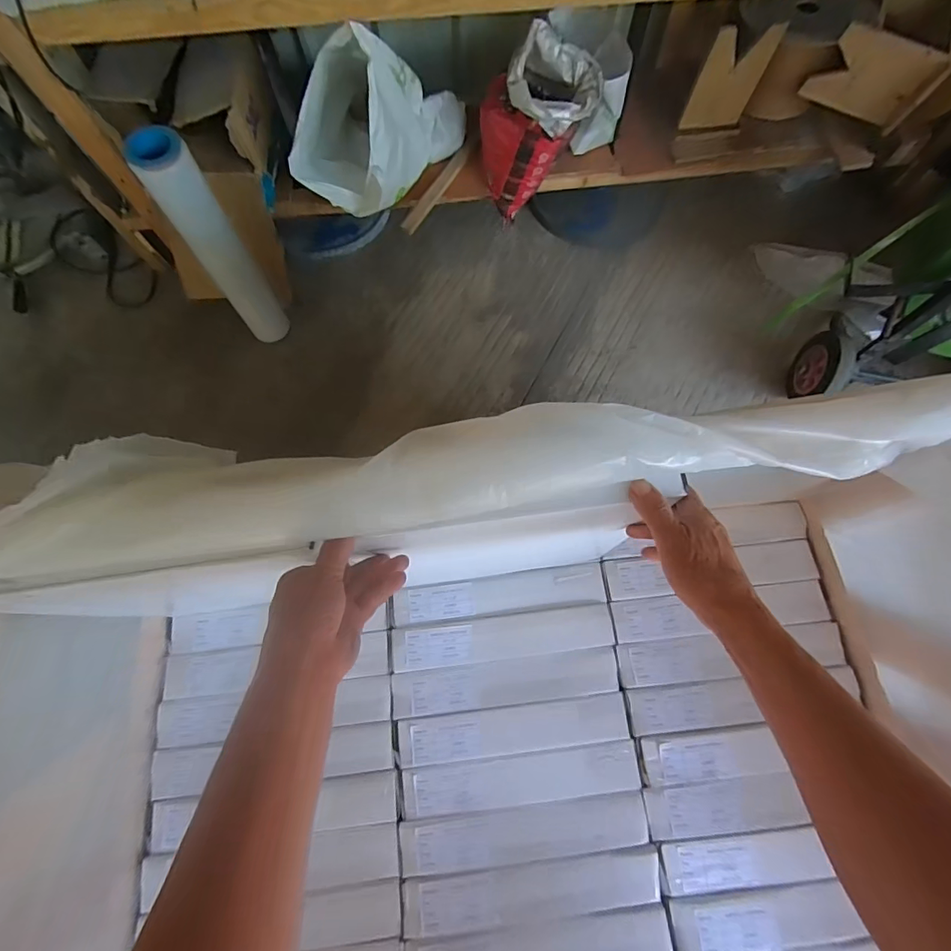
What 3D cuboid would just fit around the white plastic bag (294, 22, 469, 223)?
[{"bbox_3d":[-0.215,-0.825,1.036,0.201,0.323,0.428,27,76,7],"label":"white plastic bag"}]

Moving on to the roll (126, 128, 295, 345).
[{"bbox_3d":[-0.568,-0.494,1.059,0.109,0.532,0.100,0,75,0],"label":"roll"}]

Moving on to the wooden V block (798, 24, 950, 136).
[{"bbox_3d":[0.945,-0.945,1.099,0.255,0.156,0.036,19,75,5],"label":"wooden V block"}]

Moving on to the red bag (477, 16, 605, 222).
[{"bbox_3d":[0.144,-0.836,1.128,0.259,0.326,0.223,3,75,1],"label":"red bag"}]

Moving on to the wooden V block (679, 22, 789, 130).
[{"bbox_3d":[0.623,-0.963,1.121,0.164,0.195,0.026,-6,62,-3],"label":"wooden V block"}]

